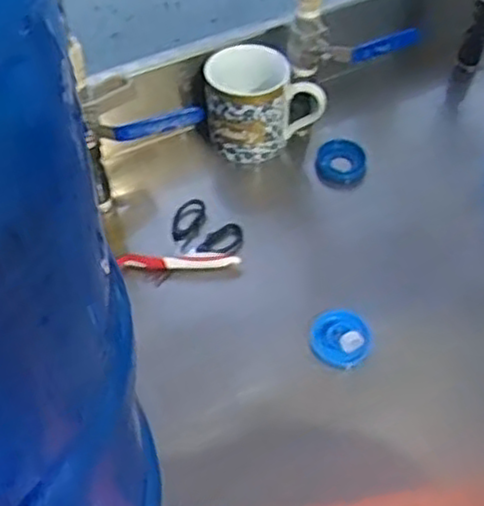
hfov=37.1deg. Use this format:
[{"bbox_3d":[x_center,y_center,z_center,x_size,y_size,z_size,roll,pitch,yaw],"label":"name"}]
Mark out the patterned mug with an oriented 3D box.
[{"bbox_3d":[0.021,-0.166,0.796,0.120,0.100,0.081,-13,52,-9],"label":"patterned mug"}]

